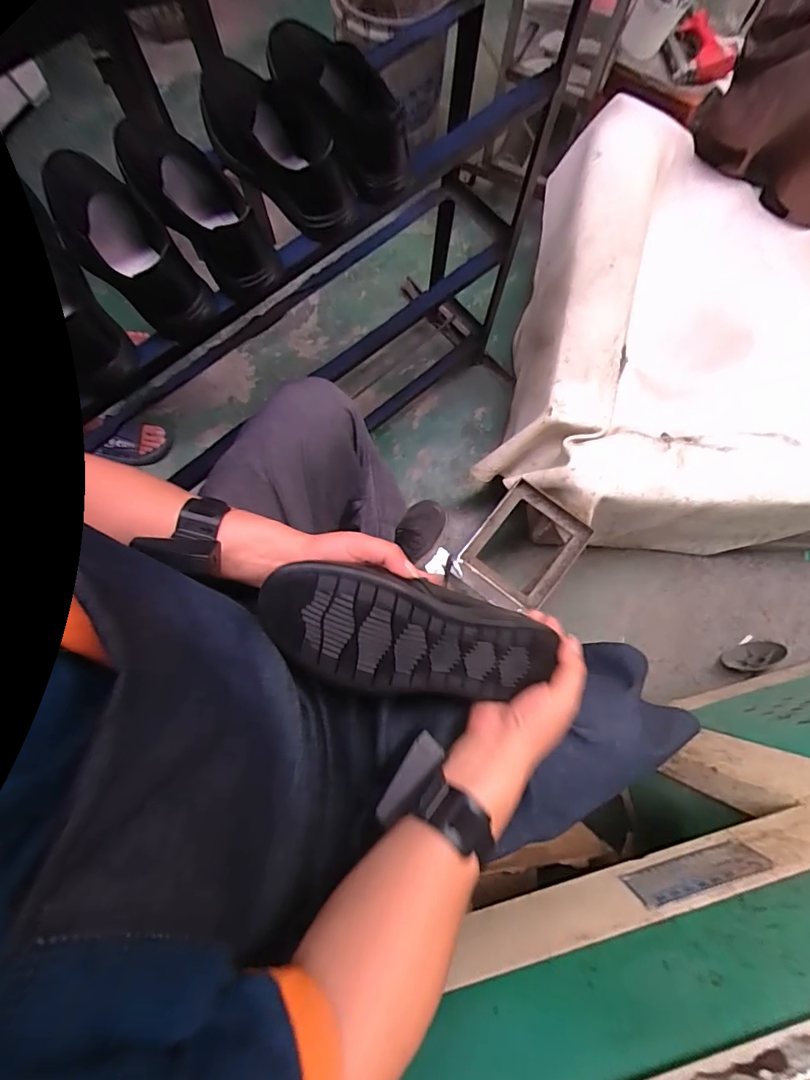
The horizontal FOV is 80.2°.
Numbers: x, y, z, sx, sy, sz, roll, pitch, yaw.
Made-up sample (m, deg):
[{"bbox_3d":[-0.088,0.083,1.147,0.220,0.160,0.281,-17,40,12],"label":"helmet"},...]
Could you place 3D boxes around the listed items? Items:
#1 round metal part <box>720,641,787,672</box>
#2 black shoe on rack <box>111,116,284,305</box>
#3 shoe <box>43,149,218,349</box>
[{"bbox_3d":[0.841,0.281,1.163,0.139,0.122,0.016,-28,102,-34],"label":"round metal part"},{"bbox_3d":[-0.254,-0.405,0.570,0.095,0.071,0.270,-33,81,-8],"label":"black shoe on rack"},{"bbox_3d":[-0.322,-0.335,0.554,0.094,0.062,0.237,-38,81,-8],"label":"shoe"}]

